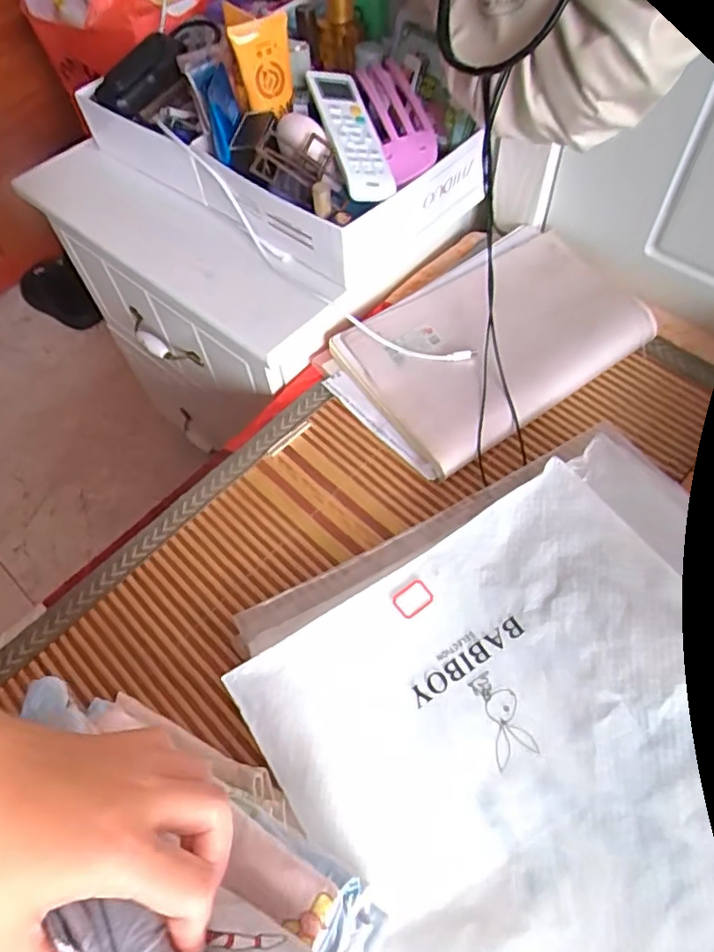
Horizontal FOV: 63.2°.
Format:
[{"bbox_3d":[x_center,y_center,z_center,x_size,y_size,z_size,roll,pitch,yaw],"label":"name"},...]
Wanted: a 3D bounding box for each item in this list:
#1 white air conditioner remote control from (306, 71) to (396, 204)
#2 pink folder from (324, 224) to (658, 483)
[{"bbox_3d":[-0.006,-0.300,0.511,0.041,0.017,0.130,-20,83,-8],"label":"white air conditioner remote control"},{"bbox_3d":[0.119,-0.130,0.557,0.276,0.041,0.190,-32,62,-14],"label":"pink folder"}]

